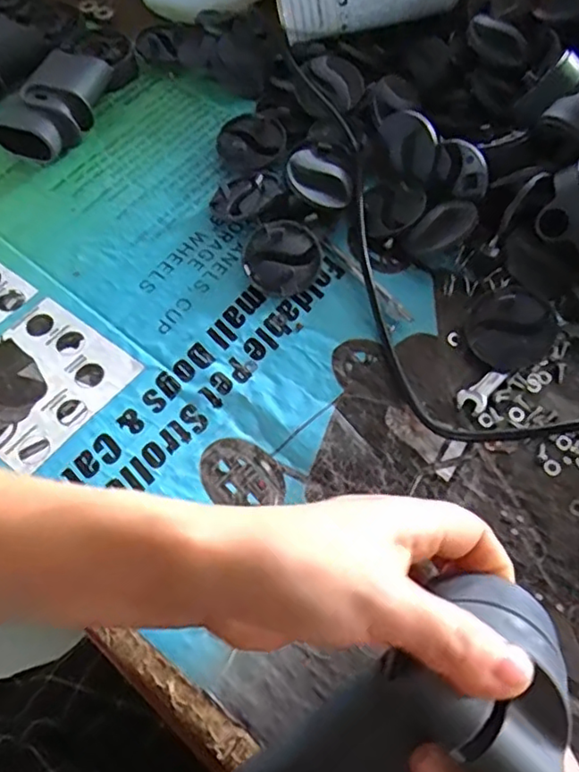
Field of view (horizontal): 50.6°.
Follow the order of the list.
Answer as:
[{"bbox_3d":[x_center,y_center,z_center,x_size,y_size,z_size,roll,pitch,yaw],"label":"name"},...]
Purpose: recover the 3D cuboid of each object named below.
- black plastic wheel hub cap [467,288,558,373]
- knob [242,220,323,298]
[{"bbox_3d":[0.149,-0.039,0.413,0.055,0.015,0.055,-5,76,19],"label":"black plastic wheel hub cap"},{"bbox_3d":[-0.005,-0.093,0.447,0.055,0.013,0.055,0,81,2],"label":"knob"}]

